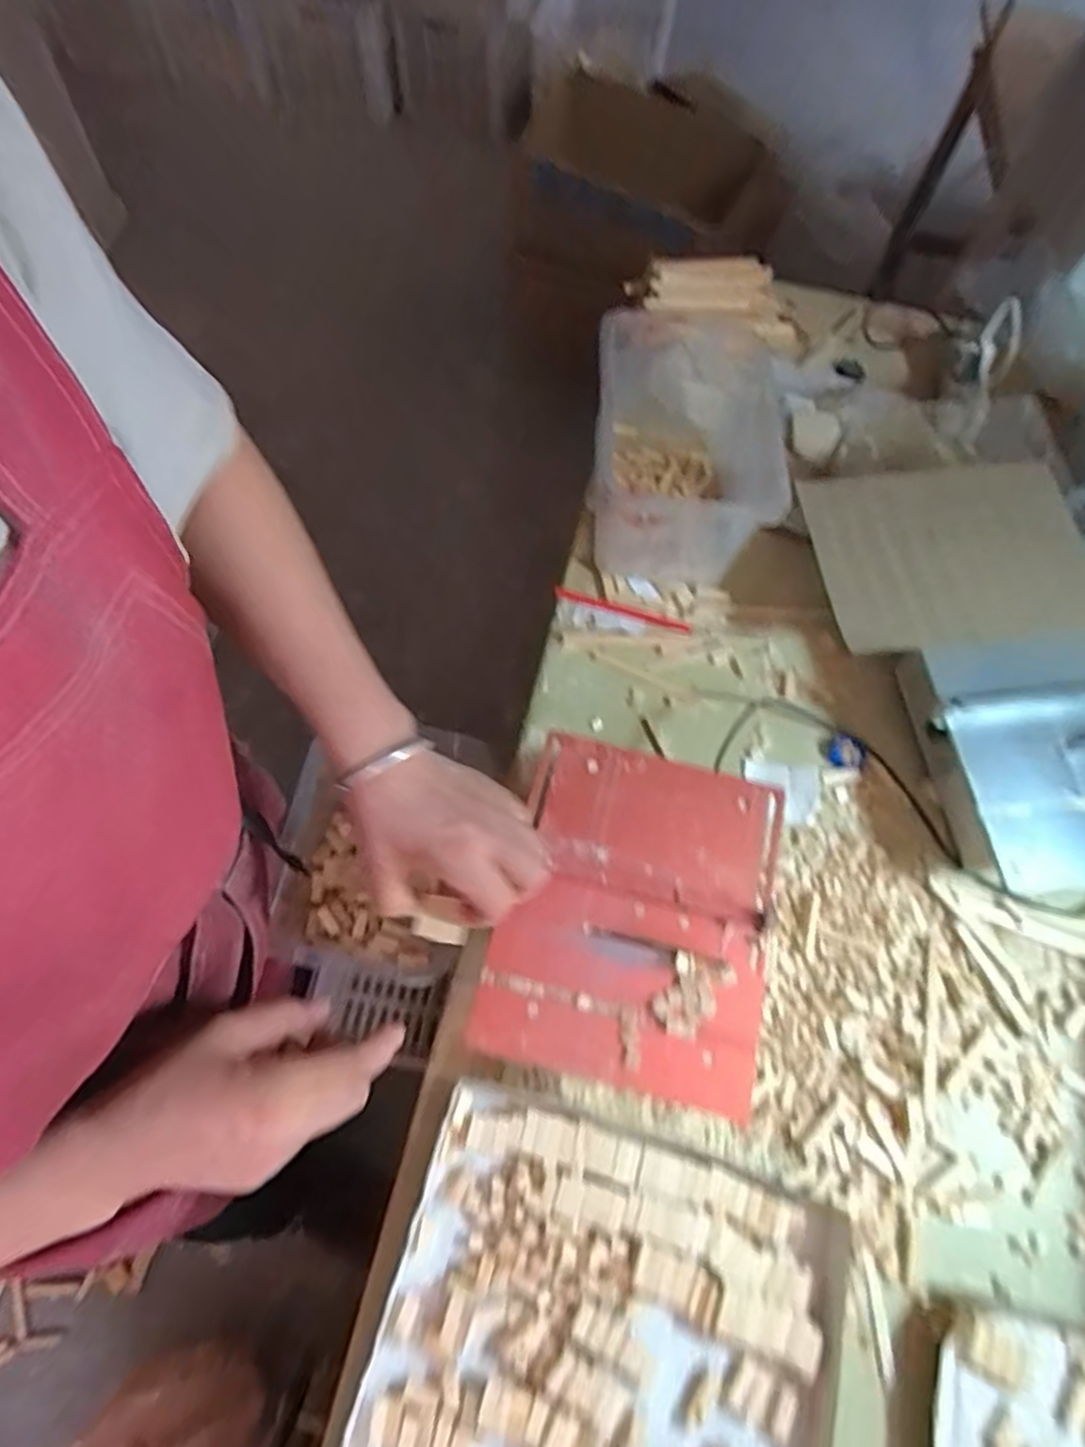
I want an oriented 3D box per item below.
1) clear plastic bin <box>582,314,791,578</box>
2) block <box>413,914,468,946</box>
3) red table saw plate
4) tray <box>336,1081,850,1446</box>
[{"bbox_3d":[0.166,-0.327,0.775,0.204,0.143,0.336,9,65,1],"label":"clear plastic bin"},{"bbox_3d":[-0.069,0.140,0.468,0.037,0.007,0.012,17,66,-3],"label":"block"},{"bbox_3d":[0.069,0.135,0.516,0.189,0.016,0.240,13,65,3],"label":"red table saw plate"},{"bbox_3d":[0.026,0.484,0.443,0.308,0.046,0.399,17,63,4],"label":"tray"}]

